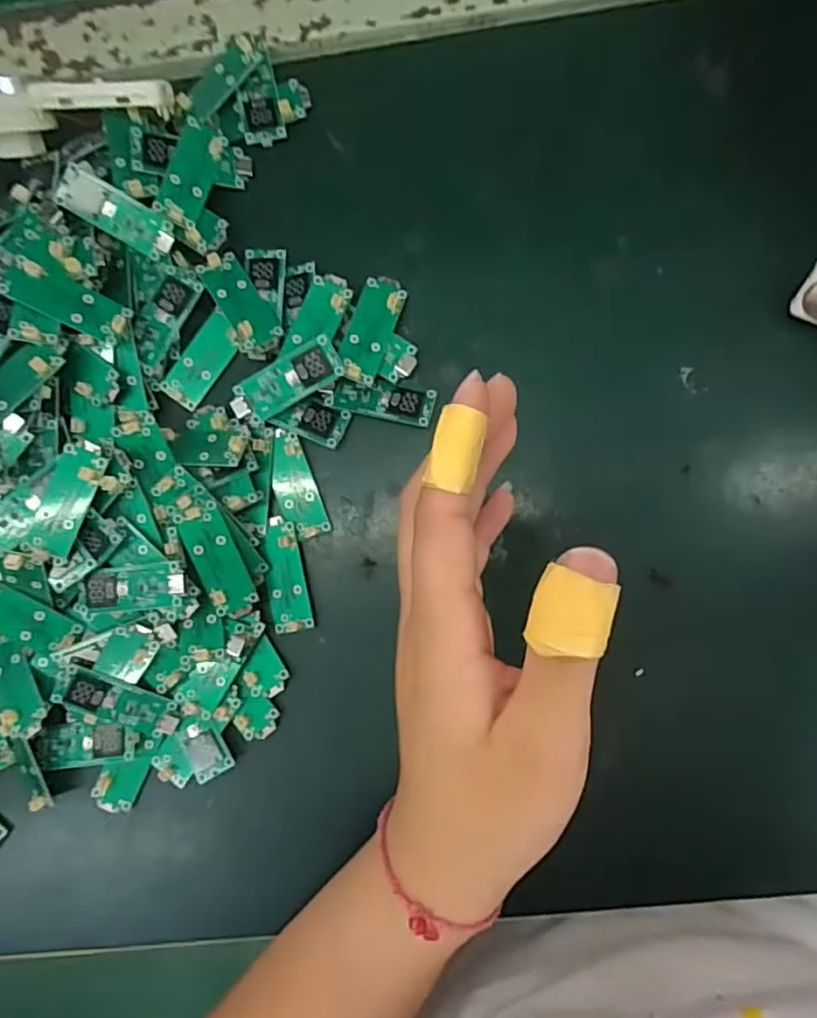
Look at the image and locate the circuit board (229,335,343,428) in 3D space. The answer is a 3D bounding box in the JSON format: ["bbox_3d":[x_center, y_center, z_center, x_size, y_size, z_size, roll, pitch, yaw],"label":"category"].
[{"bbox_3d":[-0.053,-0.055,0.267,0.050,0.005,0.018,-28,101,9],"label":"circuit board"}]

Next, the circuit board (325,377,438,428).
[{"bbox_3d":[-0.012,-0.048,0.274,0.046,0.004,0.017,10,88,4],"label":"circuit board"}]

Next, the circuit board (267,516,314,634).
[{"bbox_3d":[-0.055,0.029,0.273,0.016,0.006,0.050,-9,87,3],"label":"circuit board"}]

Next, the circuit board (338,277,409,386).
[{"bbox_3d":[-0.017,-0.079,0.272,0.019,0.004,0.048,22,79,-5],"label":"circuit board"}]

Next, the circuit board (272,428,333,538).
[{"bbox_3d":[-0.052,-0.011,0.277,0.019,0.005,0.049,-20,86,2],"label":"circuit board"}]

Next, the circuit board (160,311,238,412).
[{"bbox_3d":[-0.094,-0.067,0.281,0.018,0.005,0.042,36,86,-7],"label":"circuit board"}]

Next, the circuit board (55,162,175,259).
[{"bbox_3d":[-0.128,-0.130,0.270,0.050,0.007,0.018,29,96,-15],"label":"circuit board"}]

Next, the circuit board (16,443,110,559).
[{"bbox_3d":[-0.139,-0.003,0.247,0.020,0.005,0.045,26,93,-2],"label":"circuit board"}]

